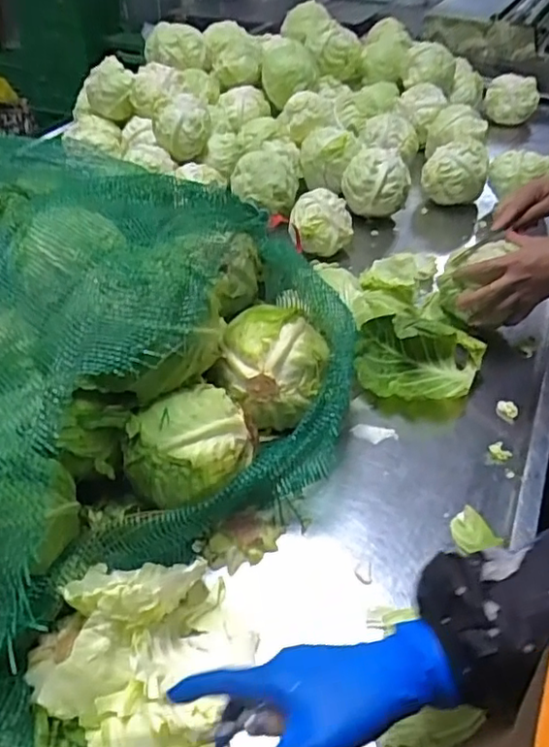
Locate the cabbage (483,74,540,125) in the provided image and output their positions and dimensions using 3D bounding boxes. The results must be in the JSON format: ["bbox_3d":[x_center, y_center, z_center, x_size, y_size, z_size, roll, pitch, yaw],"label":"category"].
[{"bbox_3d":[0.570,-0.659,1.433,0.118,0.088,0.113,17,45,18],"label":"cabbage"}]

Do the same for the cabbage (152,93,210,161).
[{"bbox_3d":[-0.176,-0.474,1.135,0.107,0.105,0.114,-7,43,-7],"label":"cabbage"}]

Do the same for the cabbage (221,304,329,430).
[{"bbox_3d":[0.000,-0.011,0.651,0.115,0.096,0.105,0,42,0],"label":"cabbage"}]

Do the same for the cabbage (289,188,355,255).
[{"bbox_3d":[0.077,-0.243,0.970,0.092,0.086,0.080,10,43,11],"label":"cabbage"}]

